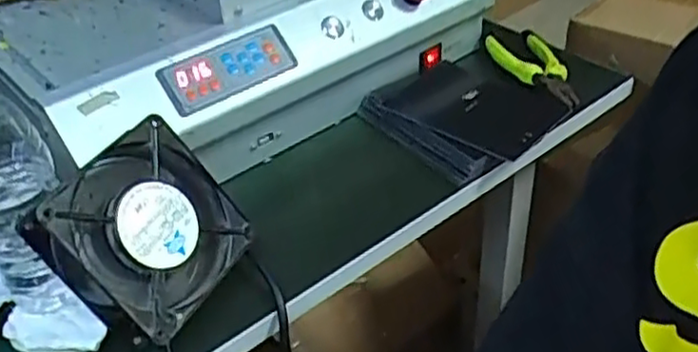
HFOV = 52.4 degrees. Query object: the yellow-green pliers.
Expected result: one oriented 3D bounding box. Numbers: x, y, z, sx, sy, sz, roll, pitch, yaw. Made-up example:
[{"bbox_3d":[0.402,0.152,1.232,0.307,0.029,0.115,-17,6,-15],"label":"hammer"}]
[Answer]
[{"bbox_3d":[0.184,-0.100,0.693,0.064,0.025,0.129,-11,39,-9],"label":"yellow-green pliers"}]

